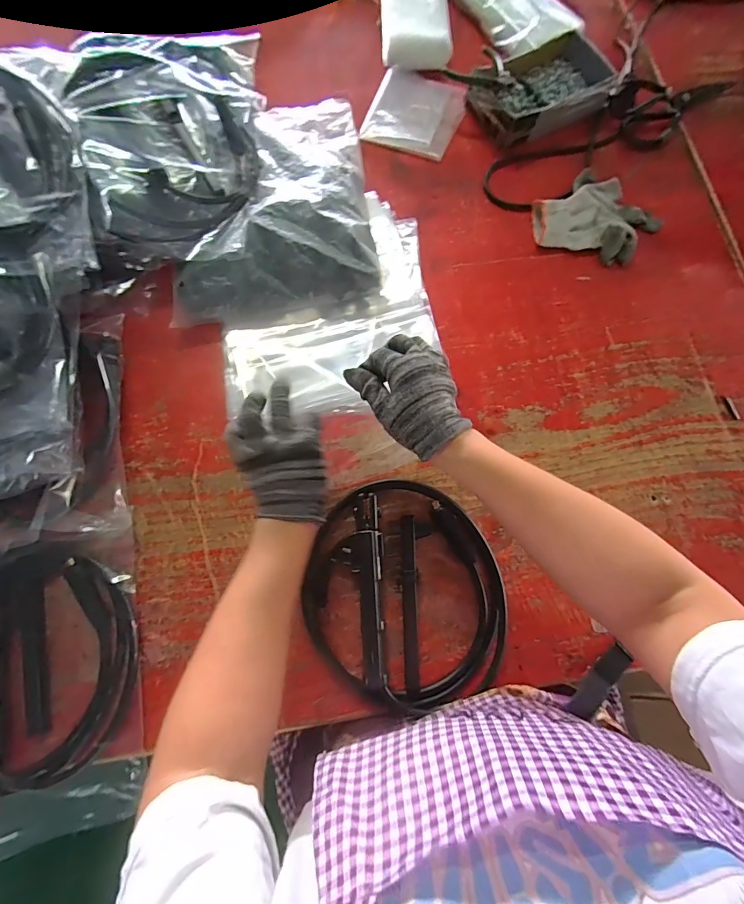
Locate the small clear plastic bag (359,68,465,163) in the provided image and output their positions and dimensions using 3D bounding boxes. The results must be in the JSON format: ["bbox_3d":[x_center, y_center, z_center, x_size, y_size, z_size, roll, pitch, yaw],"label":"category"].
[{"bbox_3d":[0.070,-0.552,0.662,0.138,0.021,0.148,19,75,6],"label":"small clear plastic bag"}]

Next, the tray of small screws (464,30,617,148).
[{"bbox_3d":[0.275,-0.579,0.652,0.219,0.050,0.144,-26,76,-7],"label":"tray of small screws"}]

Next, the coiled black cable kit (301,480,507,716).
[{"bbox_3d":[0.041,0.150,0.452,0.214,0.032,0.231,0,74,0],"label":"coiled black cable kit"}]

